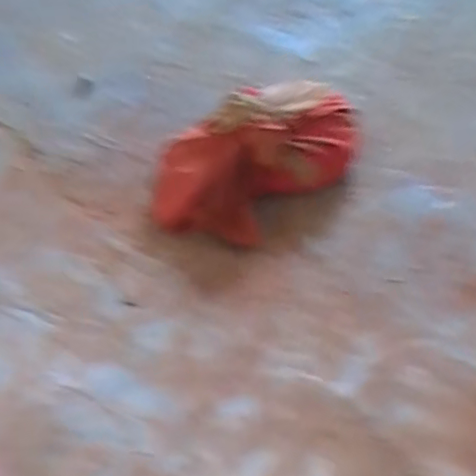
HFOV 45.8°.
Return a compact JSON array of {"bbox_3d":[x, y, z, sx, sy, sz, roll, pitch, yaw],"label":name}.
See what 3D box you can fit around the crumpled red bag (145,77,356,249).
[{"bbox_3d":[0.013,-0.105,0.639,0.250,0.079,0.168,-35,57,-26],"label":"crumpled red bag"}]

